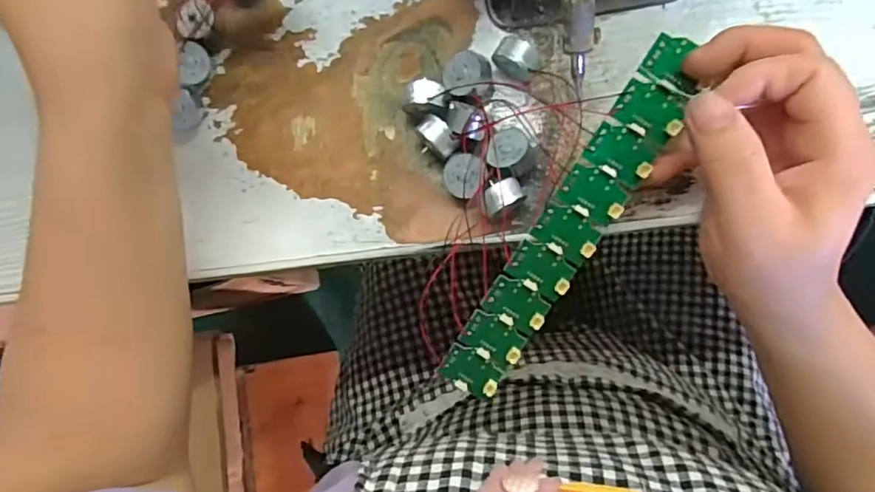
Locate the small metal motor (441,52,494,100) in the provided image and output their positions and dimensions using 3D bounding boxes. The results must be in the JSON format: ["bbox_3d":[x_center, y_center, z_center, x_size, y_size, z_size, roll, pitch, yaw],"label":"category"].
[{"bbox_3d":[0.016,-0.092,0.306,0.025,0.018,0.026,-1,85,7],"label":"small metal motor"}]

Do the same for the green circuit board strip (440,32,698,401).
[{"bbox_3d":[0.063,-0.005,0.274,0.030,0.006,0.192,33,105,9],"label":"green circuit board strip"}]

